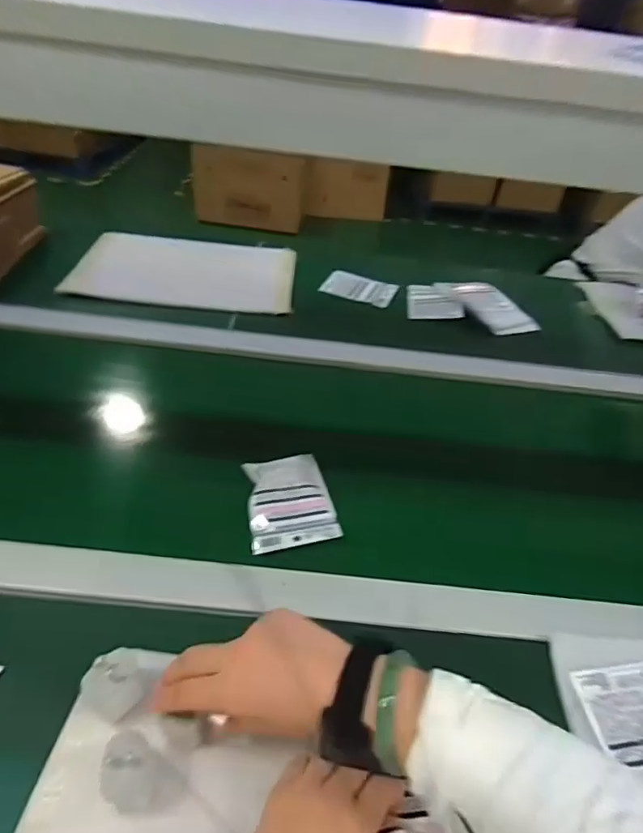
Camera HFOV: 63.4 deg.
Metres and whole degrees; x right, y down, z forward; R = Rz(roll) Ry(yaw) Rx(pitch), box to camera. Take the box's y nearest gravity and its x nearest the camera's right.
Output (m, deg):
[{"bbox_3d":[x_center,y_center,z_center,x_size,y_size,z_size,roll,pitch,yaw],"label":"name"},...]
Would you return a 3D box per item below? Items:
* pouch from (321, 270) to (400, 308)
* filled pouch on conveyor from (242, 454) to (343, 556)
[{"bbox_3d":[0.079,-0.265,1.077,0.145,0.011,0.097,19,42,14],"label":"pouch"},{"bbox_3d":[-0.039,0.101,0.629,0.098,0.017,0.126,-5,42,-14],"label":"filled pouch on conveyor"}]

